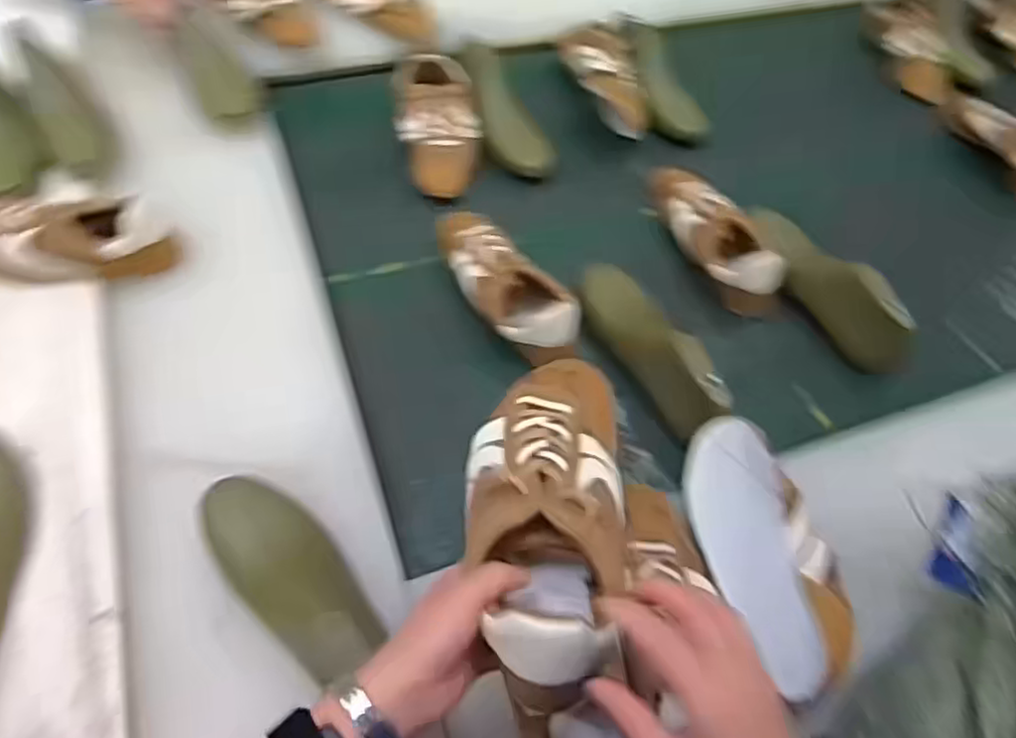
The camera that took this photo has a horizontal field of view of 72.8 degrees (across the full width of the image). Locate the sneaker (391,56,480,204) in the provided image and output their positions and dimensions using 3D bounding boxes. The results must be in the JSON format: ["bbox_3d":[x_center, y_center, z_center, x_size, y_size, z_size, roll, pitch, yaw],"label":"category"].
[{"bbox_3d":[-0.105,-0.367,1.007,0.119,0.080,0.244,-5,58,-8],"label":"sneaker"}]

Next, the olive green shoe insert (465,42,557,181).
[{"bbox_3d":[-0.013,-0.382,1.029,0.065,0.063,0.262,-18,61,-16],"label":"olive green shoe insert"}]

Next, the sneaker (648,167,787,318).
[{"bbox_3d":[0.274,-0.191,0.932,0.089,0.074,0.266,-14,60,-14],"label":"sneaker"}]

